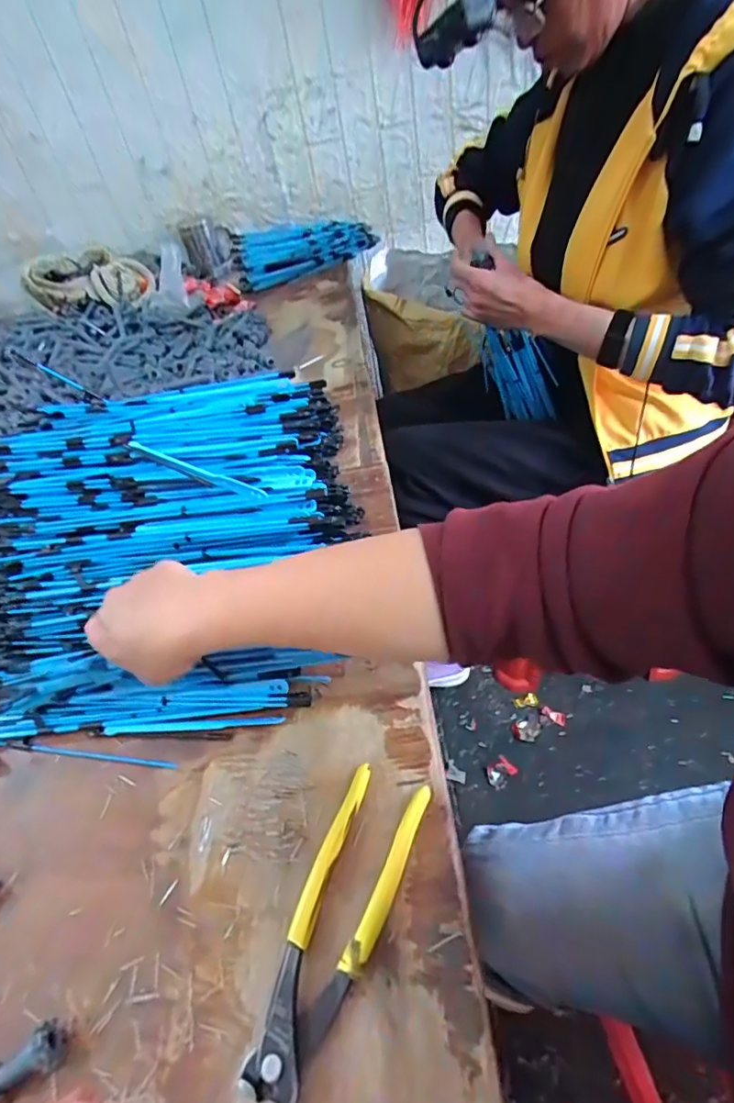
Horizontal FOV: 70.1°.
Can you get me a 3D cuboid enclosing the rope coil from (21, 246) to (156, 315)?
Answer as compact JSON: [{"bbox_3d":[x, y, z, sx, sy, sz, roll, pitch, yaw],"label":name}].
[{"bbox_3d":[-0.550,-0.550,1.052,0.218,0.075,0.185,-18,44,-4],"label":"rope coil"}]

